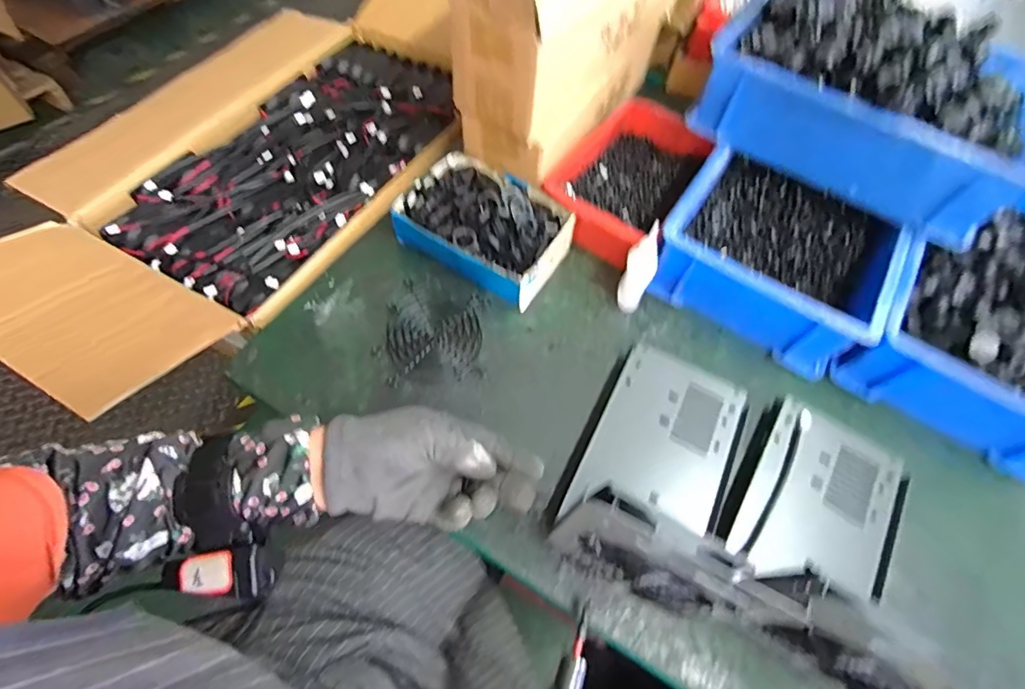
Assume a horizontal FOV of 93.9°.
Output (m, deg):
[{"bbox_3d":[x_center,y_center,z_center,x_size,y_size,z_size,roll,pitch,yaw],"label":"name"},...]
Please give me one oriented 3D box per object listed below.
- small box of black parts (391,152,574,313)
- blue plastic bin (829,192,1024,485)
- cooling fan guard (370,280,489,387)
[{"bbox_3d":[-0.026,-0.118,0.488,0.166,0.057,0.122,32,64,14],"label":"small box of black parts"},{"bbox_3d":[0.478,-0.049,0.472,0.198,0.082,0.321,34,64,14],"label":"blue plastic bin"},{"bbox_3d":[-0.076,-0.011,0.457,0.094,0.008,0.104,3,61,-2],"label":"cooling fan guard"}]

